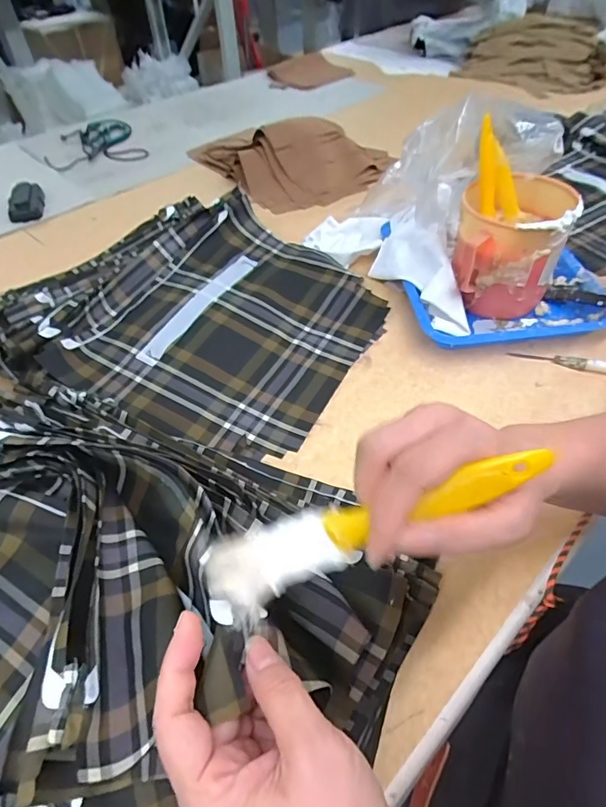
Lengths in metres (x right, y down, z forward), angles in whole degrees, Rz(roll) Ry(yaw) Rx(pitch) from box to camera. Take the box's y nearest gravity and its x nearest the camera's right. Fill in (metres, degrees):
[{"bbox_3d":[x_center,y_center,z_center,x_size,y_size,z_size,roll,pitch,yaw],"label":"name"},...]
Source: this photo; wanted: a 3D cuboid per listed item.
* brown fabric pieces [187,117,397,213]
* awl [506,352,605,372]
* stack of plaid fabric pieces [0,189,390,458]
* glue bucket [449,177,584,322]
[{"bbox_3d":[-0.036,-0.440,0.830,0.370,0.069,0.227,5,49,6],"label":"brown fabric pieces"},{"bbox_3d":[0.287,-0.045,0.503,0.125,0.011,0.015,15,50,14],"label":"awl"},{"bbox_3d":[-0.124,-0.115,0.560,0.397,0.058,0.371,18,51,17],"label":"stack of plaid fabric pieces"},{"bbox_3d":[0.232,-0.176,0.540,0.111,0.120,0.132,13,50,13],"label":"glue bucket"}]

